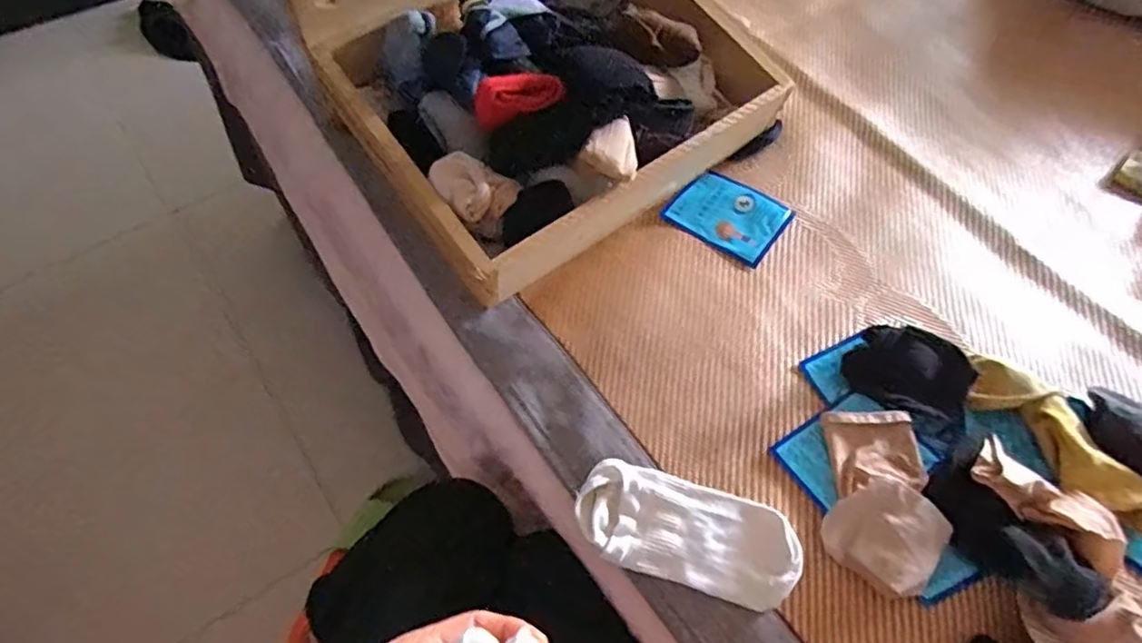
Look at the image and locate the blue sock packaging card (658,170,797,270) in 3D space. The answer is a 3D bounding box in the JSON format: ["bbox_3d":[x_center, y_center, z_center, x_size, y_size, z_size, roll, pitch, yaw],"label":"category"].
[{"bbox_3d":[0.158,-0.108,0.636,0.107,0.007,0.088,33,63,17],"label":"blue sock packaging card"}]

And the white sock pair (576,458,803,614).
[{"bbox_3d":[0.087,0.158,0.482,0.162,0.023,0.075,17,59,8],"label":"white sock pair"}]

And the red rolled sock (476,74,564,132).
[{"bbox_3d":[-0.047,-0.199,0.558,0.078,0.032,0.032,-16,59,5],"label":"red rolled sock"}]

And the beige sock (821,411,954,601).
[{"bbox_3d":[0.236,0.134,0.483,0.081,0.025,0.138,11,58,5],"label":"beige sock"}]

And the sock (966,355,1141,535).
[{"bbox_3d":[0.382,0.095,0.502,0.054,0.034,0.168,-27,63,-17],"label":"sock"}]

